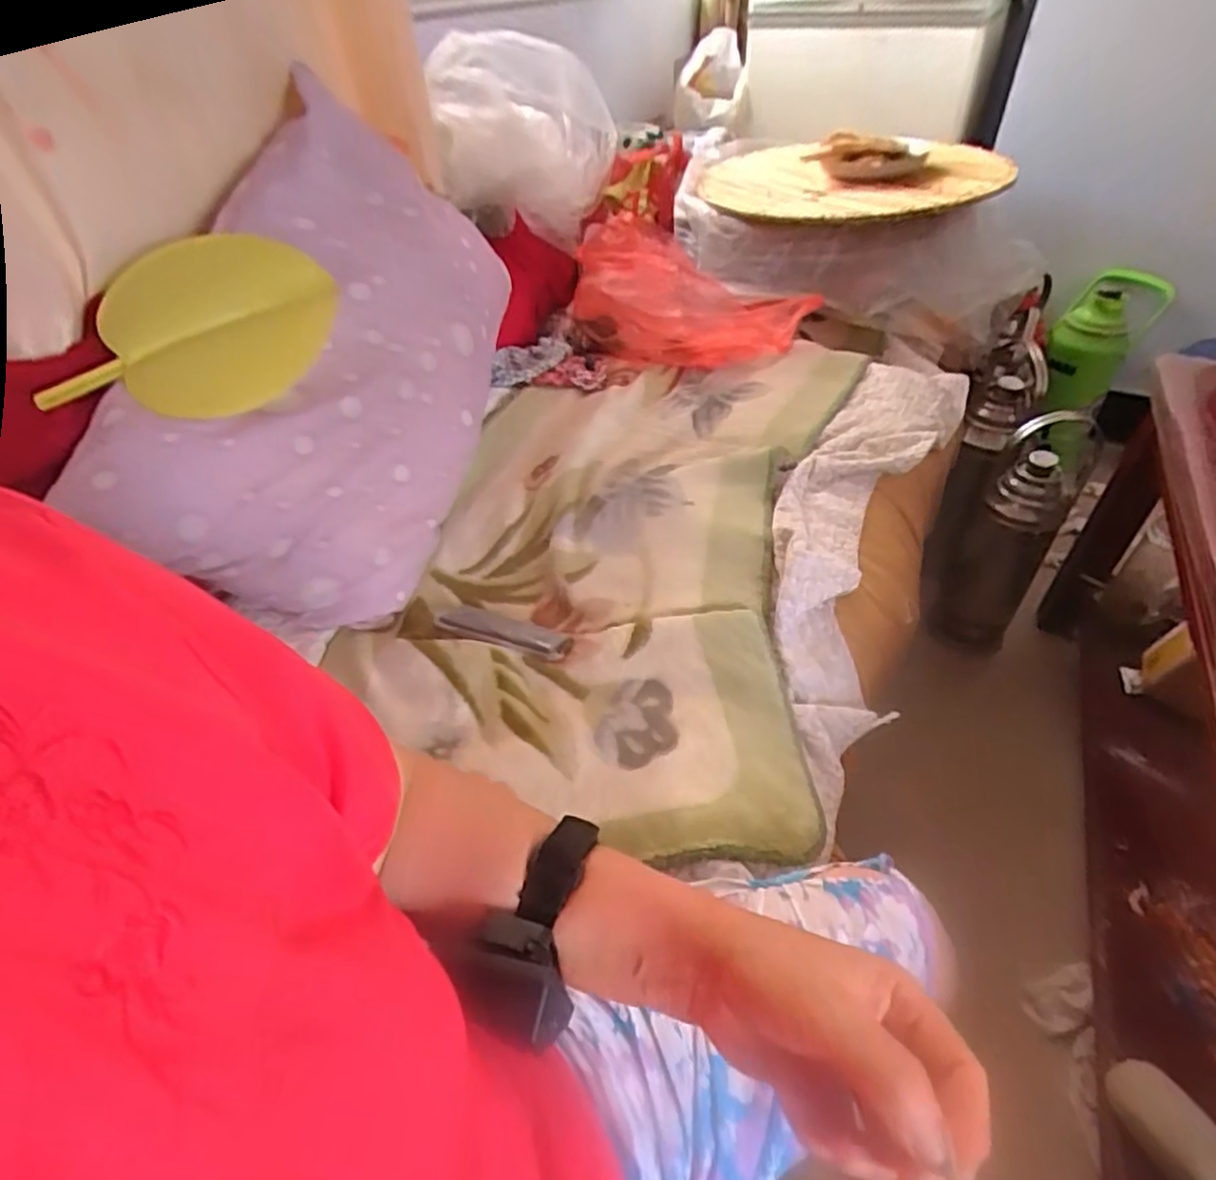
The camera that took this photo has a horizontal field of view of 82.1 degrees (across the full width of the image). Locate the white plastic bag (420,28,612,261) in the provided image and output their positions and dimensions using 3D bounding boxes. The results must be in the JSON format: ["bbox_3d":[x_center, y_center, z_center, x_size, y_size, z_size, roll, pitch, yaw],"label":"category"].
[{"bbox_3d":[-0.133,-0.720,1.134,0.273,0.276,0.209,0,43,2],"label":"white plastic bag"}]

